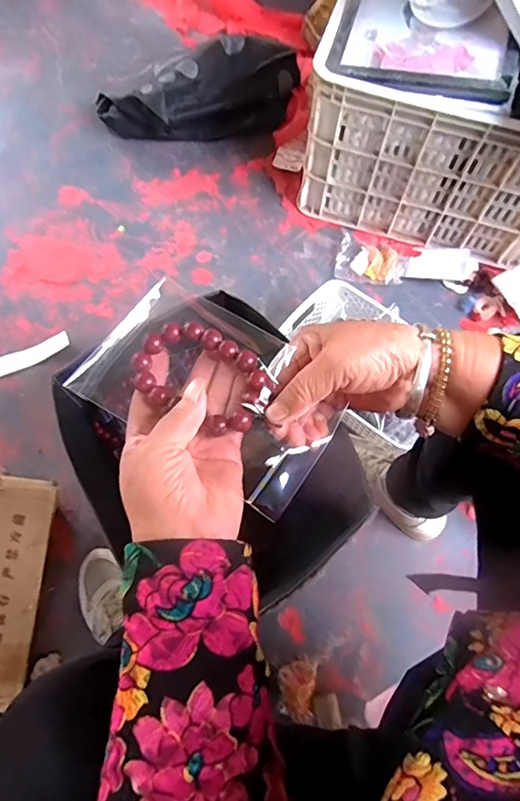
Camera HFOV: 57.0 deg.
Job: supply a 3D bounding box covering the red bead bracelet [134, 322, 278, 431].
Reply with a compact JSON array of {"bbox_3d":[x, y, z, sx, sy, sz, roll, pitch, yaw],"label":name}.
[{"bbox_3d":[-0.039,-0.020,0.325,0.095,0.012,0.059,25,69,8],"label":"red bead bracelet"}]

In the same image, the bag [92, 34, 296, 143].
[{"bbox_3d":[-0.125,-0.678,1.065,0.453,0.134,0.183,-15,69,-8],"label":"bag"}]

